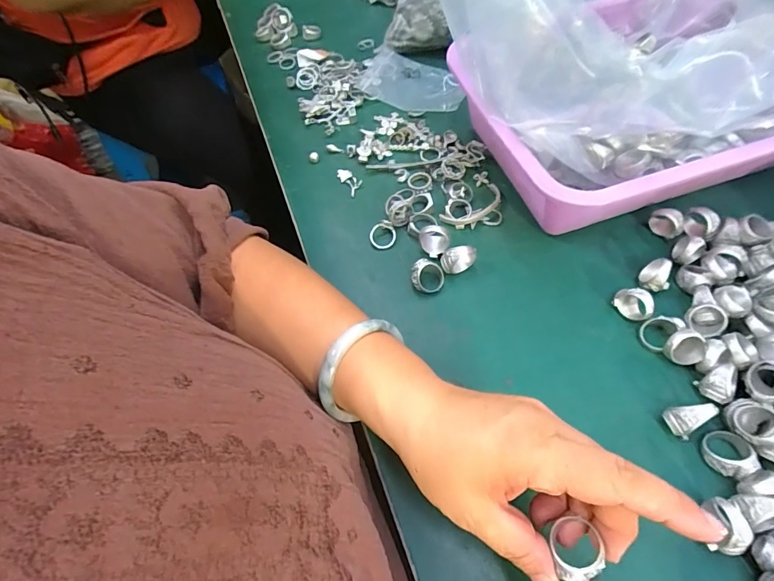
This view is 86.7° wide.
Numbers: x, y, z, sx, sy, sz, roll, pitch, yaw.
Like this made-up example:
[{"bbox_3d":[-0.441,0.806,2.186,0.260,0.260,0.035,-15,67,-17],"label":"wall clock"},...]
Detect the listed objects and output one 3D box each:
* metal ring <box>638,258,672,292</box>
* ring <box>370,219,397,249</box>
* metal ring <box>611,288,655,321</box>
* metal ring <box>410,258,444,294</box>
[{"bbox_3d":[0.209,-0.011,0.318,0.020,0.023,0.022,-2,60,3],"label":"metal ring"},{"bbox_3d":[-0.004,-0.049,0.361,0.023,0.004,0.024,-1,82,4],"label":"ring"},{"bbox_3d":[0.186,0.011,0.311,0.025,0.019,0.017,24,65,17],"label":"metal ring"},{"bbox_3d":[0.033,-0.012,0.334,0.027,0.009,0.028,-5,102,-11],"label":"metal ring"}]

